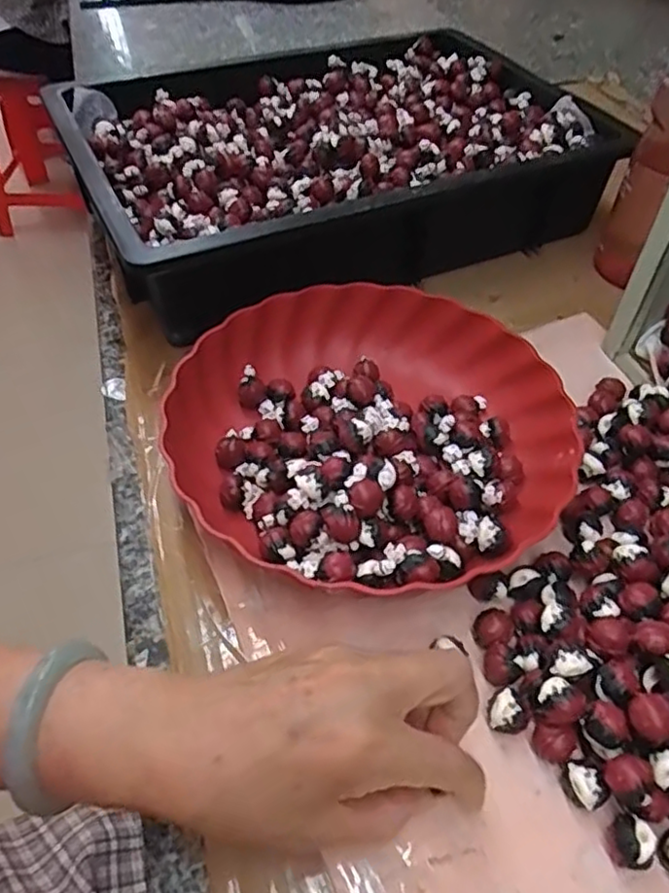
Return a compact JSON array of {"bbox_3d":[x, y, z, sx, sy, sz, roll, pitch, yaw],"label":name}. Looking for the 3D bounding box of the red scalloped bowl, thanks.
[{"bbox_3d":[0.024,-0.013,0.411,0.236,0.049,0.231,1,49,-1],"label":"red scalloped bowl"}]

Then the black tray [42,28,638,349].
[{"bbox_3d":[0.000,-0.256,0.595,0.442,0.094,0.334,-20,52,-18],"label":"black tray"}]

